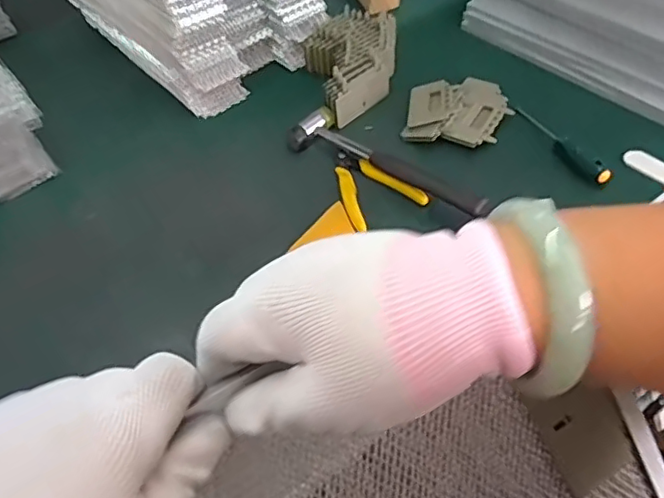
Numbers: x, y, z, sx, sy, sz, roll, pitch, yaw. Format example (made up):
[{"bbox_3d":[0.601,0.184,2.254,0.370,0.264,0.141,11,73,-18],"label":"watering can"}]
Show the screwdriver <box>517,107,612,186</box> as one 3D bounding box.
[{"bbox_3d":[0.235,-0.111,0.614,0.018,0.018,0.134,-23,52,-13],"label":"screwdriver"}]

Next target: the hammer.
[{"bbox_3d":[0.050,-0.083,0.600,0.056,0.033,0.235,-37,56,-23],"label":"hammer"}]

